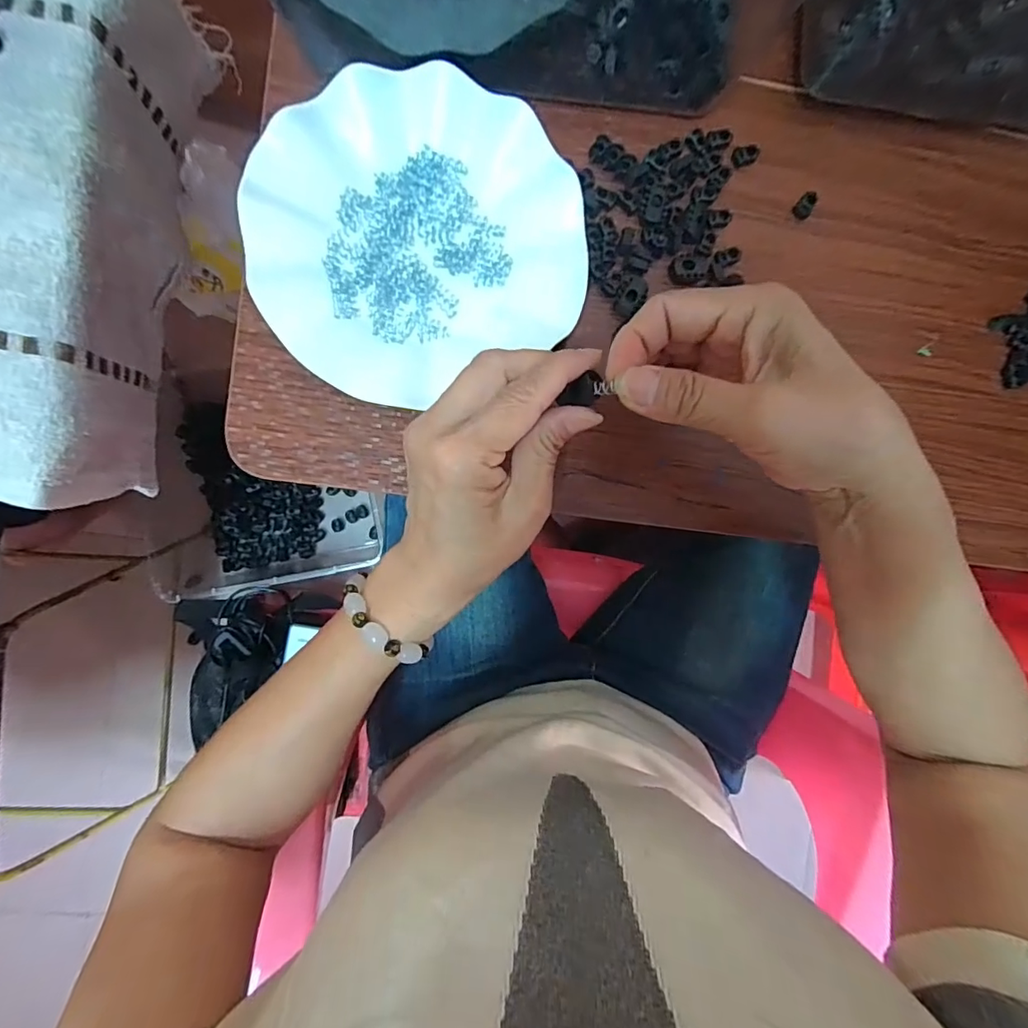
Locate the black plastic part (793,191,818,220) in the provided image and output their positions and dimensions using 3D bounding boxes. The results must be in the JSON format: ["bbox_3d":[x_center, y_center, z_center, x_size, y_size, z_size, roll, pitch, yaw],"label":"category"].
[{"bbox_3d":[0.188,-0.198,0.323,0.011,0.007,0.017,36,89,-3],"label":"black plastic part"}]

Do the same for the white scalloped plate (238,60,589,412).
[{"bbox_3d":[-0.056,-0.160,0.288,0.177,0.026,0.168,0,92,-5],"label":"white scalloped plate"}]

